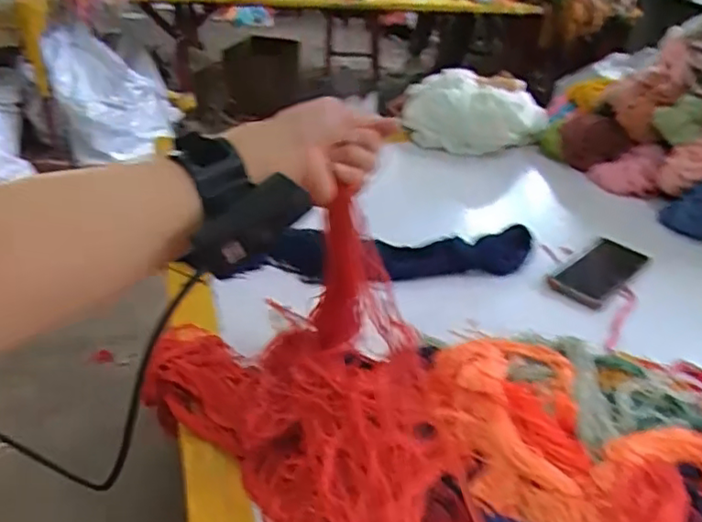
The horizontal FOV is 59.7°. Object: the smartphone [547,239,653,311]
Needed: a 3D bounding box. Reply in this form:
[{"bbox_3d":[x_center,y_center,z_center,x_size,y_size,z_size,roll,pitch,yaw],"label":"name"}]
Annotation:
[{"bbox_3d":[0.312,0.008,0.766,0.073,0.010,0.175,29,41,33],"label":"smartphone"}]

